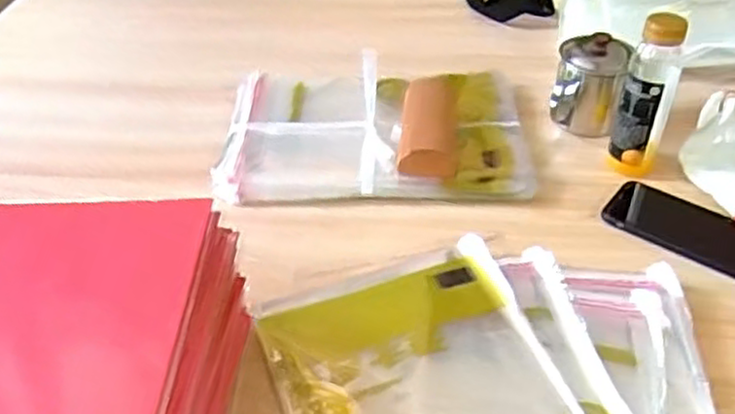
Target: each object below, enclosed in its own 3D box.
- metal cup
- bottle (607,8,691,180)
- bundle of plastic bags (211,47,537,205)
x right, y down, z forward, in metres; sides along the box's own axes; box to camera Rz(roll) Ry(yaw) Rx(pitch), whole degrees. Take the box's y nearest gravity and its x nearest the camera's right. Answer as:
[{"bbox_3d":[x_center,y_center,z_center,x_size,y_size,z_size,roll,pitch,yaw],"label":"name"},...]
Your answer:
[{"bbox_3d":[0.259,-0.145,0.855,0.075,0.091,0.077,11,43,14],"label":"metal cup"},{"bbox_3d":[0.294,-0.116,0.761,0.051,0.170,0.055,19,45,21],"label":"bottle"},{"bbox_3d":[0.009,-0.097,0.855,0.351,0.033,0.239,-2,43,1],"label":"bundle of plastic bags"}]

